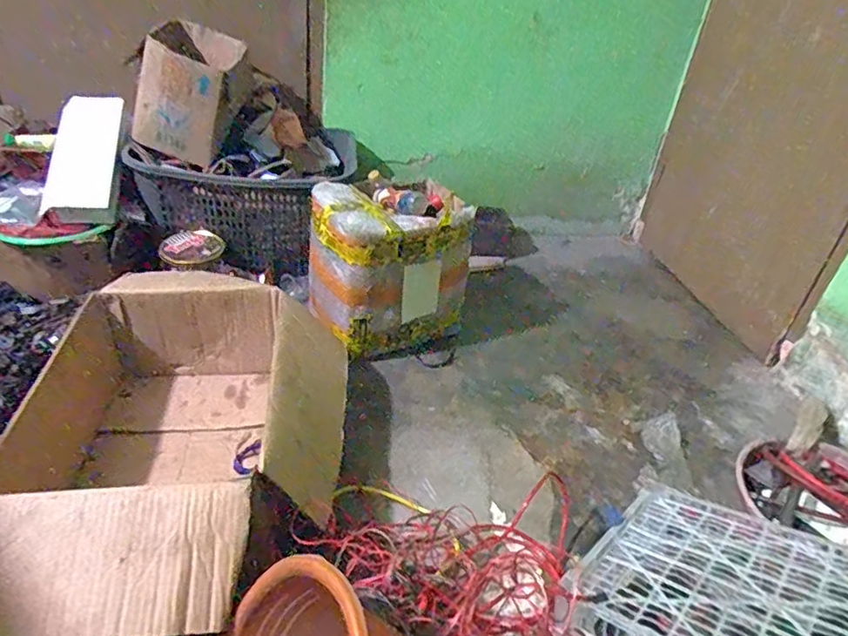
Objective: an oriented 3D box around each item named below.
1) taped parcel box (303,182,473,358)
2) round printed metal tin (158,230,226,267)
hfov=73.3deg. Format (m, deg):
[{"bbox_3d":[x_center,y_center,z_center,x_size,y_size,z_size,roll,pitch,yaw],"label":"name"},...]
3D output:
[{"bbox_3d":[-0.092,-0.116,1.338,0.379,0.318,0.239,-11,38,-26],"label":"taped parcel box"},{"bbox_3d":[-0.581,-0.174,1.427,0.153,0.089,0.024,-20,42,-35],"label":"round printed metal tin"}]

